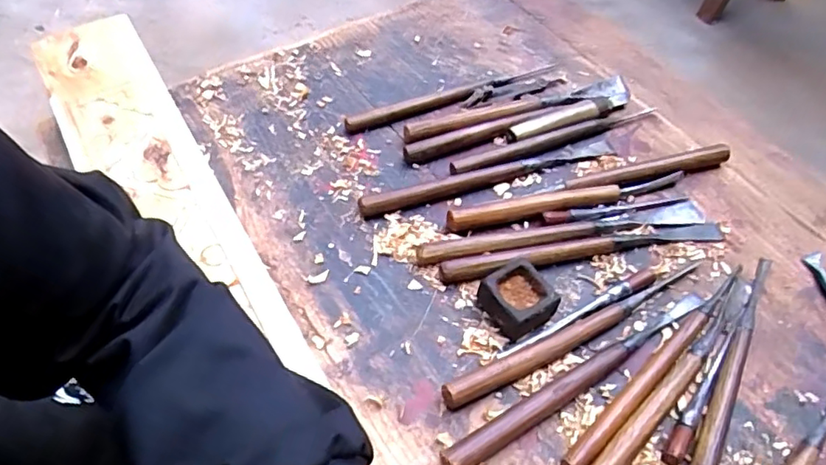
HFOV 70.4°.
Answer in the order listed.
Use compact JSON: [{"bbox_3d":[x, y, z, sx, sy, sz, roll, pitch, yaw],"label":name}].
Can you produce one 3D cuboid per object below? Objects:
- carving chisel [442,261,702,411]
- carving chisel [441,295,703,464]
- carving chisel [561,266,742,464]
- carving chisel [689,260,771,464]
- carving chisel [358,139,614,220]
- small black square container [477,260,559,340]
[{"bbox_3d":[0.128,0.072,0.445,0.240,0.016,0.018,-22,58,-19],"label":"carving chisel"},{"bbox_3d":[0.123,0.099,0.420,0.244,0.018,0.022,-26,59,-22],"label":"carving chisel"},{"bbox_3d":[0.187,0.094,0.435,0.234,0.013,0.014,-35,63,-26],"label":"carving chisel"},{"bbox_3d":[0.231,0.105,0.424,0.018,0.016,0.251,28,56,16],"label":"carving chisel"},{"bbox_3d":[0.073,-0.053,0.543,0.251,0.013,0.020,-14,56,-15],"label":"carving chisel"},{"bbox_3d":[0.081,0.051,0.454,0.050,0.025,0.051,-32,62,-25],"label":"small black square container"}]

